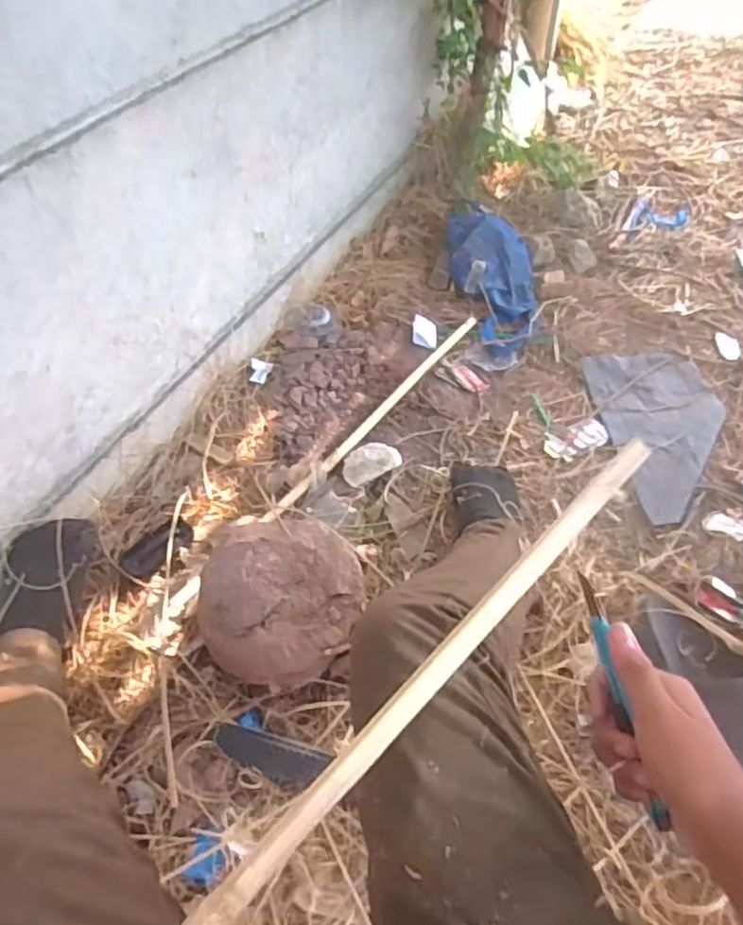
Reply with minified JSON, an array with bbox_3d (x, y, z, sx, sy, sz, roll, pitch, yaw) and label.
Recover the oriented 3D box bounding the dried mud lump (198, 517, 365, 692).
[{"bbox_3d":[-0.120,0.182,0.899,0.206,0.105,0.200,-12,49,-10],"label":"dried mud lump"}]

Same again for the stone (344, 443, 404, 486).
[{"bbox_3d":[-0.005,0.001,1.123,0.102,0.035,0.074,-25,53,-20],"label":"stone"}]

